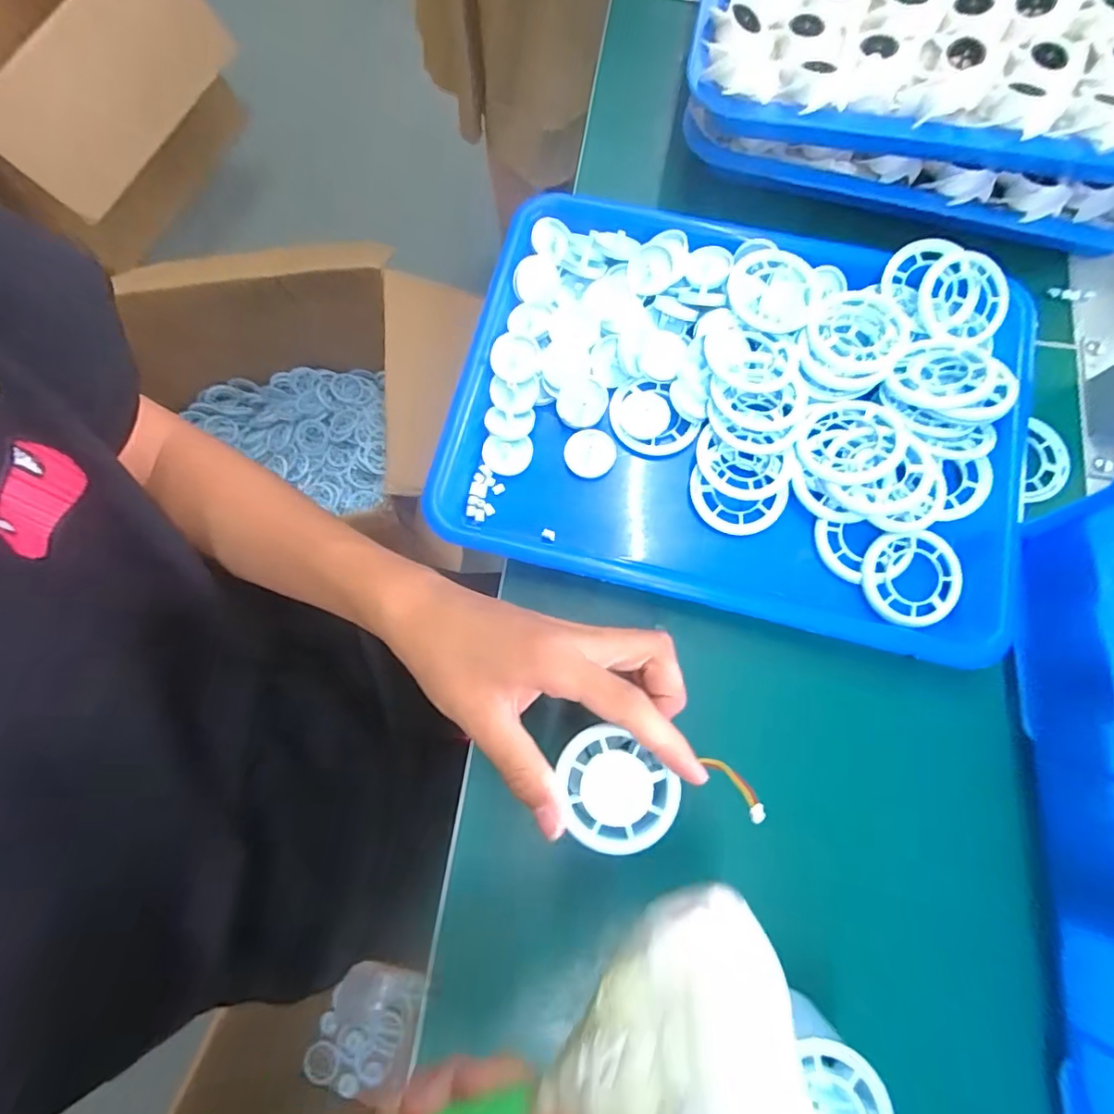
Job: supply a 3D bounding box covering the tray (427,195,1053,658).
[{"bbox_3d":[0.108,-0.089,0.343,0.331,0.032,0.245,13,76,5],"label":"tray"}]

